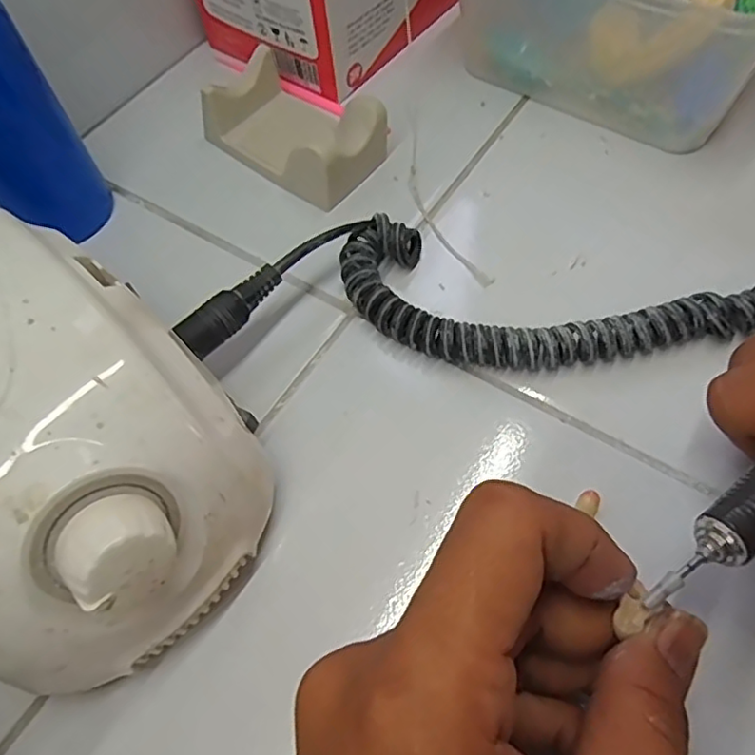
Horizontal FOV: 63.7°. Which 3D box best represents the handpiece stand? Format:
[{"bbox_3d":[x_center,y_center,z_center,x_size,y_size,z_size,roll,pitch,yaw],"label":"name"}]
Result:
[{"bbox_3d":[-0.039,-0.124,0.295,0.051,0.027,0.089,-42,66,-18],"label":"handpiece stand"}]

